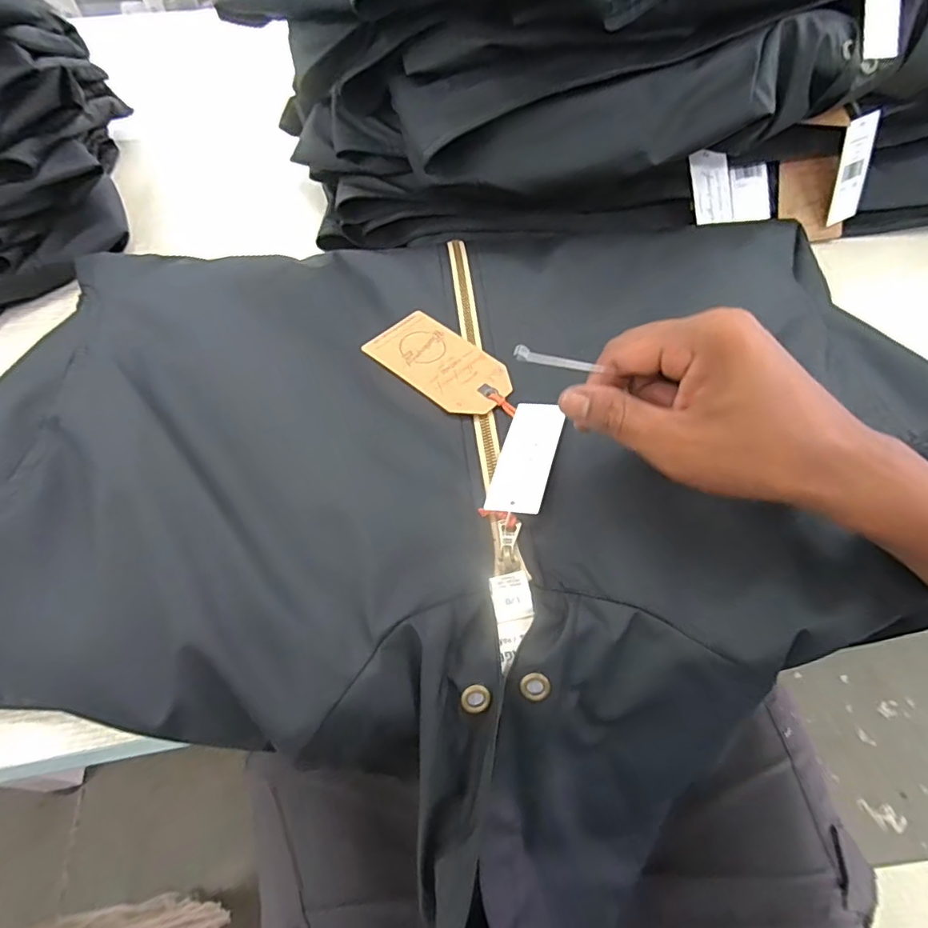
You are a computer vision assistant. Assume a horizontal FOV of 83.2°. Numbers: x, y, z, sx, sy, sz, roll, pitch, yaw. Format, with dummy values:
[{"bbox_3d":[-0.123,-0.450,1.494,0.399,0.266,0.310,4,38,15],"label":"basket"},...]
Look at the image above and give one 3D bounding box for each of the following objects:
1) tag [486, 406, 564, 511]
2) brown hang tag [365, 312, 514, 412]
[{"bbox_3d":[0.038,-0.005,0.310,0.034,0.004,0.080,1,53,28],"label":"tag"},{"bbox_3d":[-0.015,-0.069,0.359,0.098,0.004,0.056,37,61,19],"label":"brown hang tag"}]

